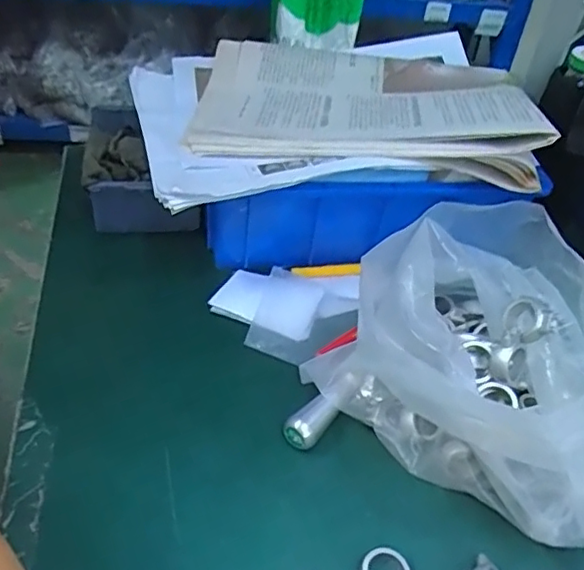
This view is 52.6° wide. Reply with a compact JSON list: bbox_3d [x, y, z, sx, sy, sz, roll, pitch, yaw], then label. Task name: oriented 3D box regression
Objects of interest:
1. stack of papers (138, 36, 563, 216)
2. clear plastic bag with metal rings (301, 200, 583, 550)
[{"bbox_3d":[0.035,-0.156,0.512,0.327,0.051,0.233,-2,41,-11],"label":"stack of papers"},{"bbox_3d":[0.120,0.043,0.361,0.179,0.120,0.145,32,46,28],"label":"clear plastic bag with metal rings"}]

